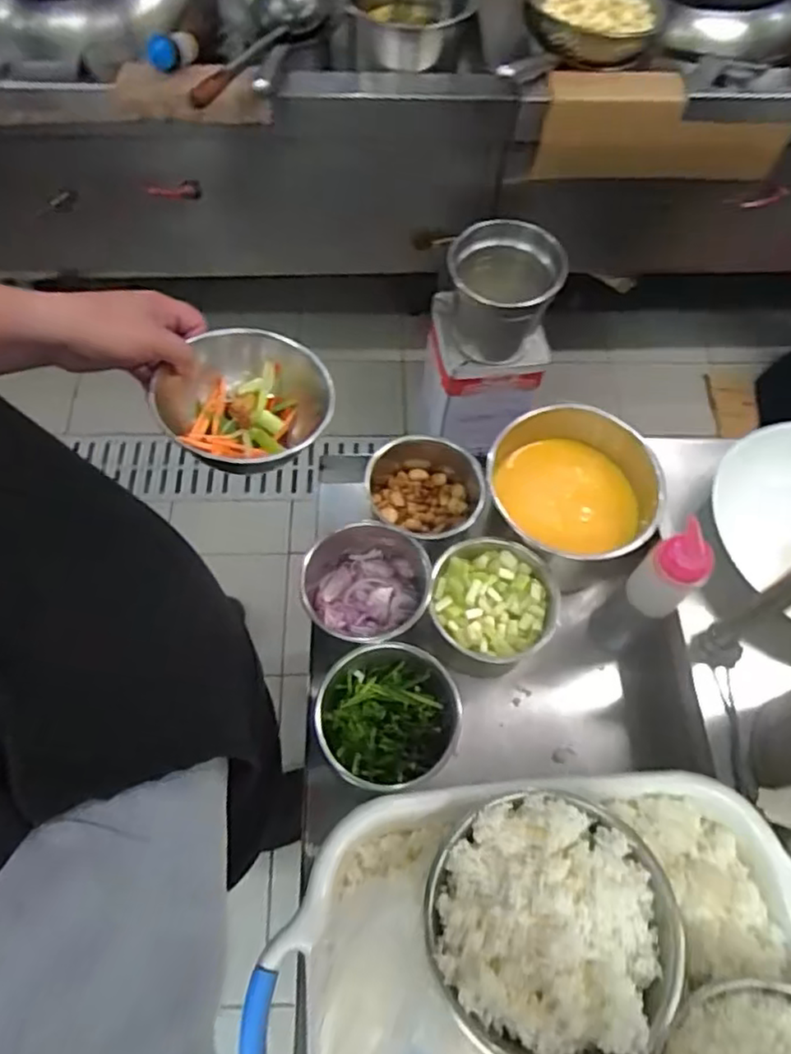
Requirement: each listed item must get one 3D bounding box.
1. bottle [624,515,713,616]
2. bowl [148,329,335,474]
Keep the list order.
[{"bbox_3d":[0.263,0.043,0.623,0.045,0.101,0.052,-41,71,-20],"label":"bottle"},{"bbox_3d":[-0.137,-0.114,0.612,0.142,0.069,0.125,-39,70,-19],"label":"bowl"}]

